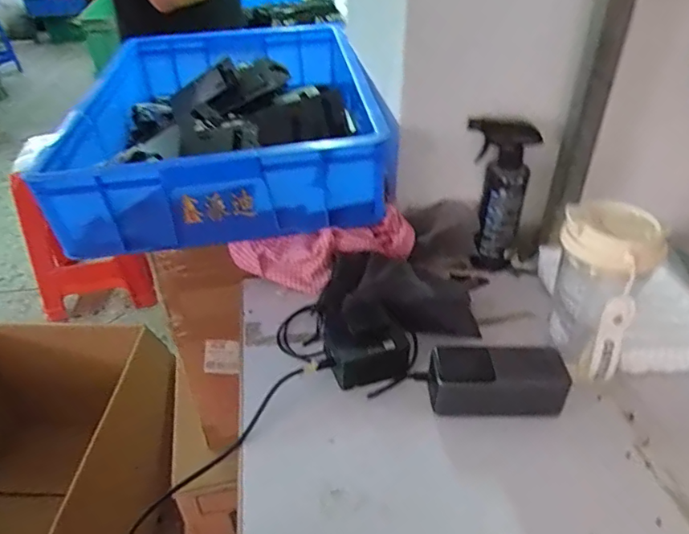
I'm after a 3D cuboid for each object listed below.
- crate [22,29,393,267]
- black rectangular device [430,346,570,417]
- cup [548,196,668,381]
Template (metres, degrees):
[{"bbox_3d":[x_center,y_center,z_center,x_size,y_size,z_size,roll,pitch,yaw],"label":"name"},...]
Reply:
[{"bbox_3d":[-0.186,-0.252,0.892,0.442,0.130,0.614,-5,36,-6],"label":"crate"},{"bbox_3d":[0.153,0.115,0.544,0.134,0.052,0.055,1,36,3],"label":"black rectangular device"},{"bbox_3d":[0.247,0.037,0.534,0.087,0.186,0.087,17,39,23],"label":"cup"}]

